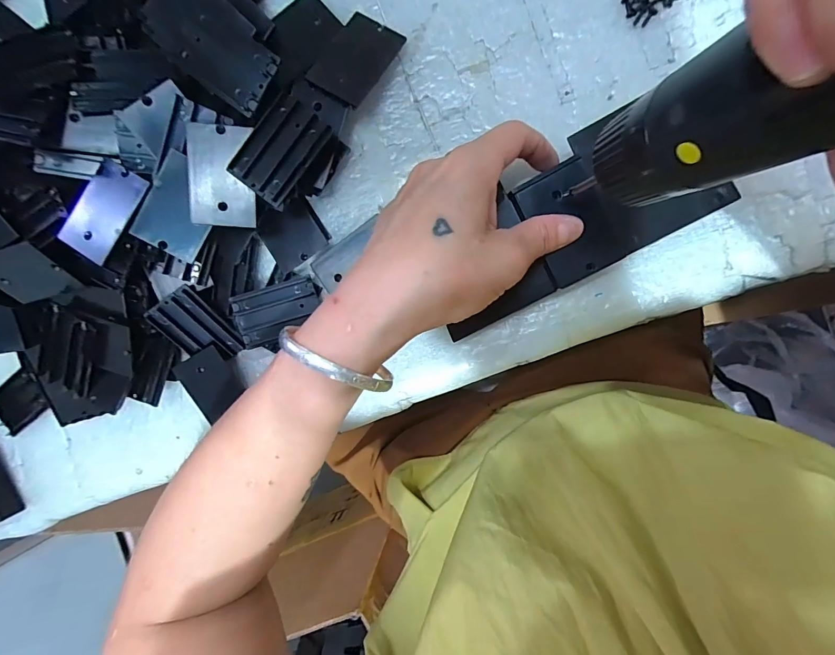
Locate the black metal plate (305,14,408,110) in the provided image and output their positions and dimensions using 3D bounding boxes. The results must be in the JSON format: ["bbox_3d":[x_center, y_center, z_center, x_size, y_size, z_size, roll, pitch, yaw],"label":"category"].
[{"bbox_3d":[-0.037,-0.160,0.235,0.035,0.007,0.054,32,83,3],"label":"black metal plate"}]

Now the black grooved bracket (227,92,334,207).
[{"bbox_3d":[-0.076,-0.100,0.221,0.032,0.004,0.055,36,89,-5],"label":"black grooved bracket"}]

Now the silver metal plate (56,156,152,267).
[{"bbox_3d":[-0.181,-0.068,0.226,0.034,0.005,0.053,27,84,4],"label":"silver metal plate"}]

